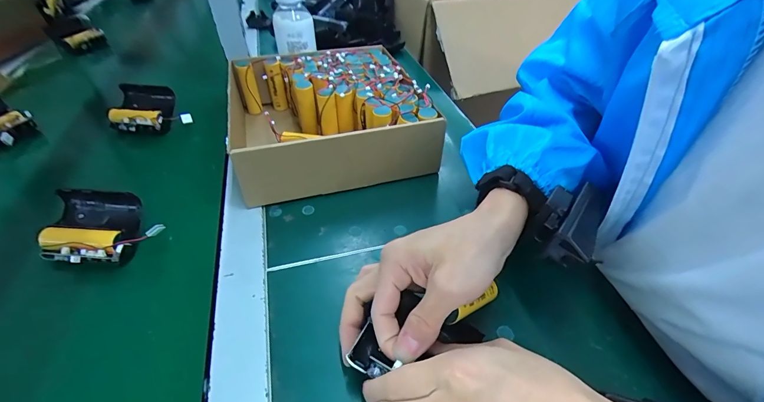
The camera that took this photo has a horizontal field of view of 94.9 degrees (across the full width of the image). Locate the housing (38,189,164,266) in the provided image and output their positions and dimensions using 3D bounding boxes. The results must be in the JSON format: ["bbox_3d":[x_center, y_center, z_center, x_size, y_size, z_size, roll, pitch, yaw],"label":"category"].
[{"bbox_3d":[-0.271,0.029,0.330,0.117,0.050,0.064,2,43,2],"label":"housing"}]

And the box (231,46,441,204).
[{"bbox_3d":[-0.069,-0.115,0.459,0.216,0.083,0.233,-11,44,-12],"label":"box"}]

